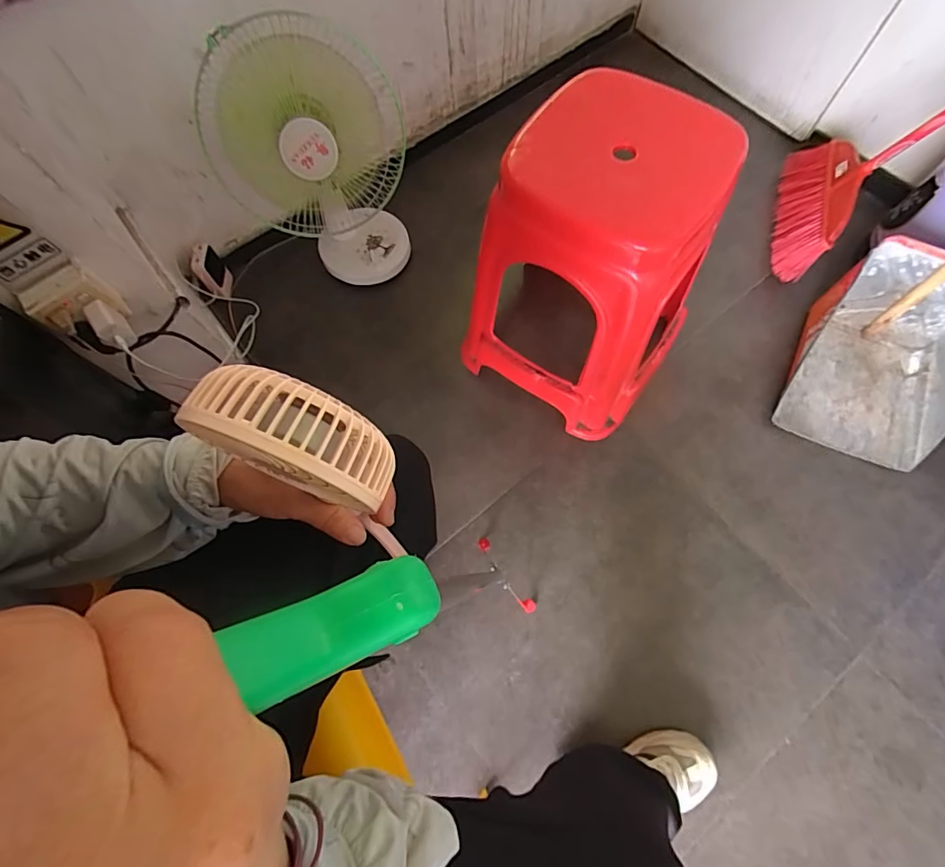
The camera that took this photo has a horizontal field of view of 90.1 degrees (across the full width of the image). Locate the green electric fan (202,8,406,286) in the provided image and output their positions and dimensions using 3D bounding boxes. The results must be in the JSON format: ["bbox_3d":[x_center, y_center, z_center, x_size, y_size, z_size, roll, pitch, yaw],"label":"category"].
[{"bbox_3d":[-0.300,-0.540,0.916,0.311,0.436,0.248,1,70,3],"label":"green electric fan"}]

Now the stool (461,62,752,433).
[{"bbox_3d":[0.200,-0.247,0.803,0.317,0.468,0.302,34,75,13],"label":"stool"}]

